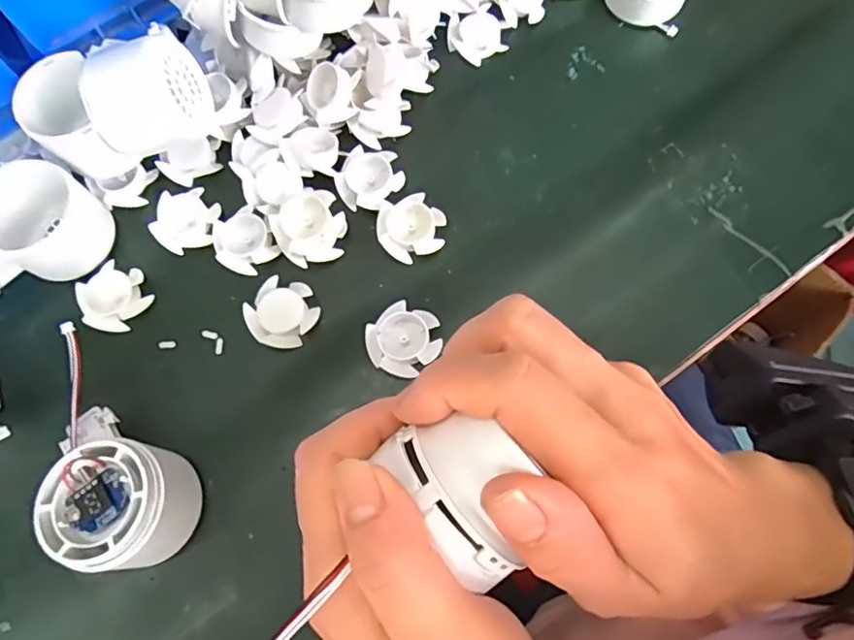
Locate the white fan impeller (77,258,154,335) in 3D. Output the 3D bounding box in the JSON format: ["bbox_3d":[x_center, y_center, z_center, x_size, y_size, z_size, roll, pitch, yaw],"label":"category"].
[{"bbox_3d":[-0.188,-0.014,0.343,0.038,0.008,0.040,-1,73,2],"label":"white fan impeller"}]

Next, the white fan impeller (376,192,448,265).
[{"bbox_3d":[-0.010,-0.057,0.344,0.040,0.012,0.040,-1,73,2],"label":"white fan impeller"}]

